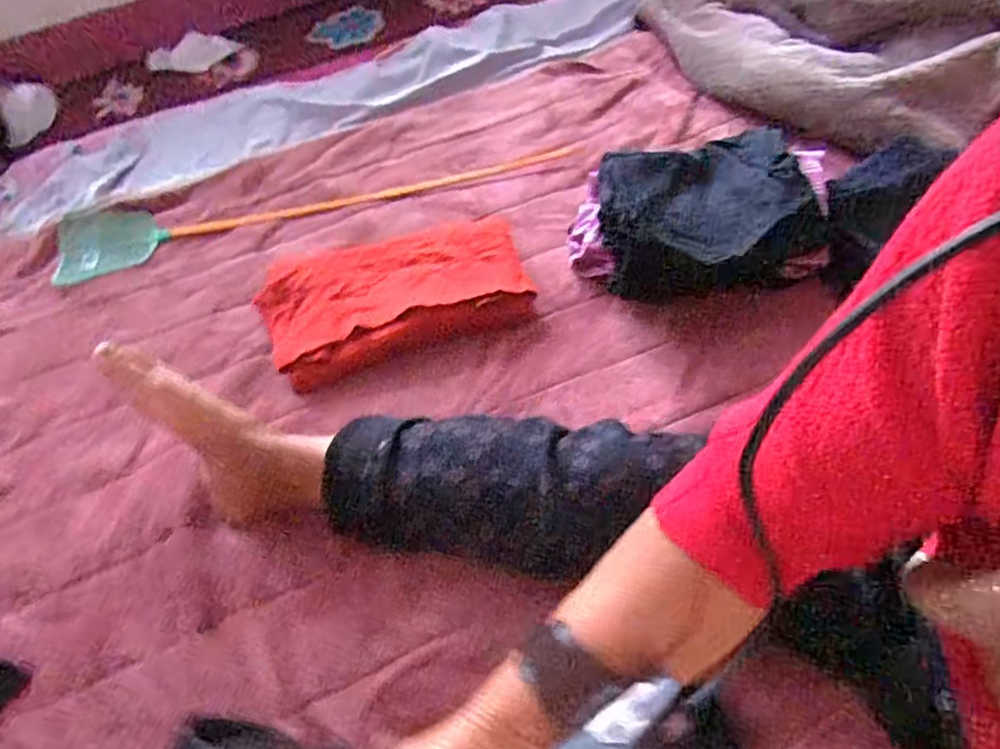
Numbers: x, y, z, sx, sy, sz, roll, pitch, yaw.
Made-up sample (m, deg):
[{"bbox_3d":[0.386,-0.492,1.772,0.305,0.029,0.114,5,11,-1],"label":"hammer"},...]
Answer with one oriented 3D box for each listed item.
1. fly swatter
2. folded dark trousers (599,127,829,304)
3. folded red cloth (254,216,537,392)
[{"bbox_3d":[-0.261,-0.243,0.928,0.728,0.008,0.126,-10,53,-3],"label":"fly swatter"},{"bbox_3d":[0.249,-0.192,0.795,0.252,0.101,0.207,3,53,7],"label":"folded dark trousers"},{"bbox_3d":[-0.129,-0.103,0.802,0.322,0.034,0.217,-15,53,-6],"label":"folded red cloth"}]

